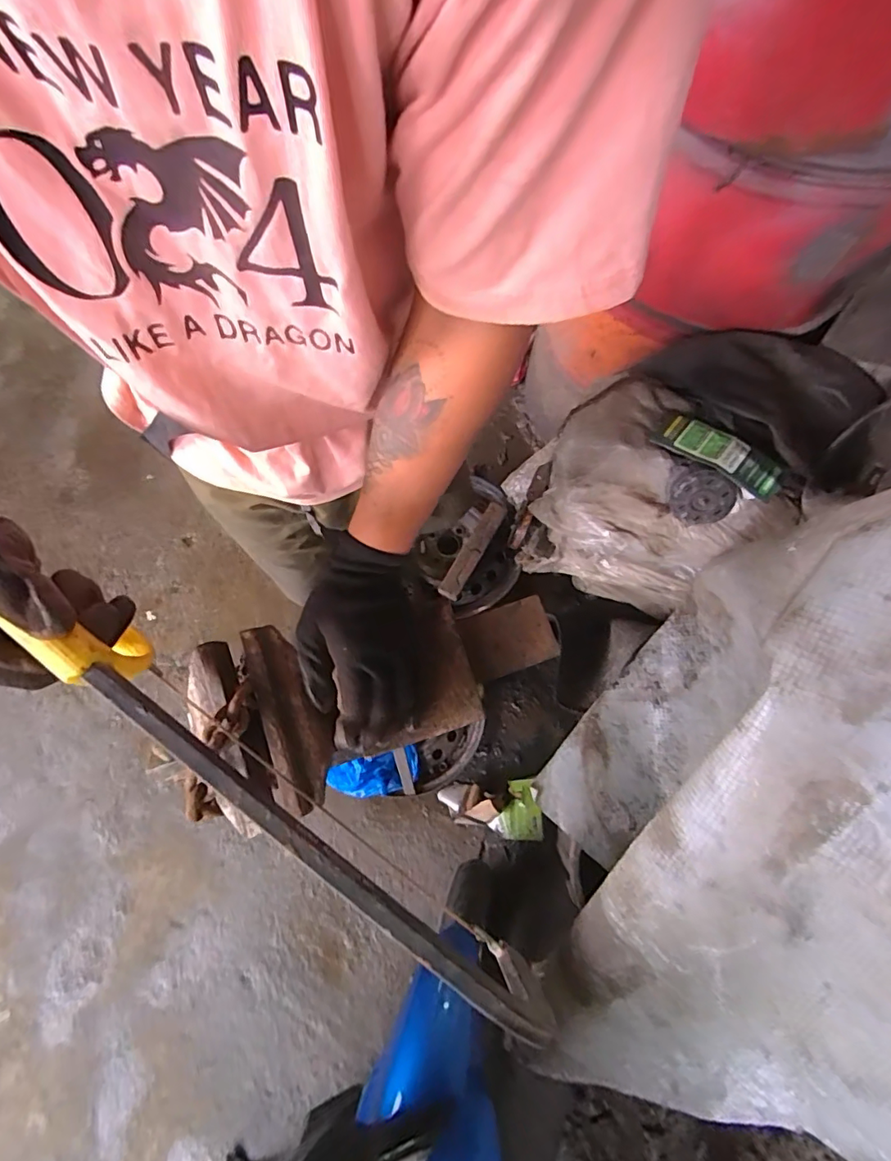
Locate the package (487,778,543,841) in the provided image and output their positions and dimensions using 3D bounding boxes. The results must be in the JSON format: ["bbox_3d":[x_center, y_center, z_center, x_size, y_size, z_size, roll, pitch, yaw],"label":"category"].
[{"bbox_3d":[0.167,0.556,1.247,0.120,0.081,0.136,-3,74,-1],"label":"package"}]

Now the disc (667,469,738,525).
[{"bbox_3d":[0.427,-0.137,0.853,0.098,0.025,0.088,7,116,21],"label":"disc"}]

